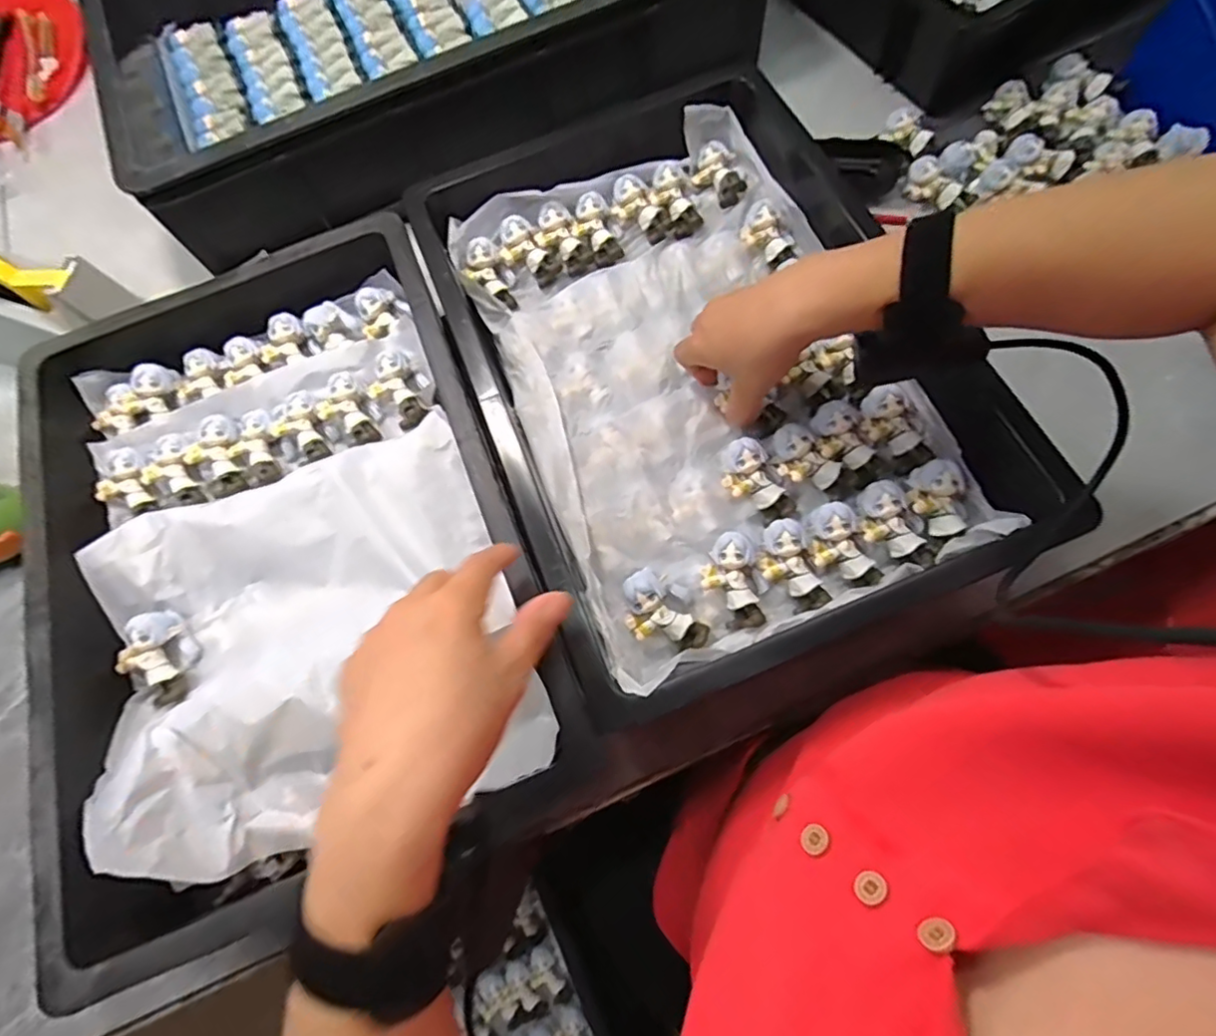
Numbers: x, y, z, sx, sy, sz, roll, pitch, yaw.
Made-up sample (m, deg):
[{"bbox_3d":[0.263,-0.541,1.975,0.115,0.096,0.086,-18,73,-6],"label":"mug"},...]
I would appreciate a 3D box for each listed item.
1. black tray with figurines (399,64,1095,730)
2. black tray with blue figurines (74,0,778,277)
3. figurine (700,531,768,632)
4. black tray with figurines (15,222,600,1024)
[{"bbox_3d":[0.059,-0.121,0.431,0.299,0.086,0.440,-20,70,-7],"label":"black tray with figurines"},{"bbox_3d":[-0.197,-0.547,0.592,0.591,0.141,0.469,-24,71,-4],"label":"black tray with blue figurines"},{"bbox_3d":[0.088,0.044,0.400,0.041,0.029,0.059,-33,71,-7],"label":"figurine"},{"bbox_3d":[-0.224,0.010,0.414,0.310,0.067,0.432,-22,71,-3],"label":"black tray with figurines"}]

